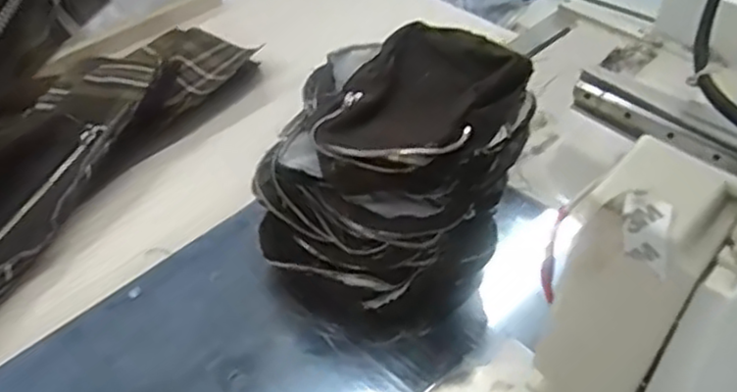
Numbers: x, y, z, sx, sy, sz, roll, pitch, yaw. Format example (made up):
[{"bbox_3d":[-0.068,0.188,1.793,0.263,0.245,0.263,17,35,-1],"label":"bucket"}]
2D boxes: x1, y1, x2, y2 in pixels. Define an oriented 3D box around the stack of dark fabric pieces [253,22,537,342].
[{"bbox_3d":[0.013,-0.011,0.524,0.165,0.176,0.168,24,49,21],"label":"stack of dark fabric pieces"}]

